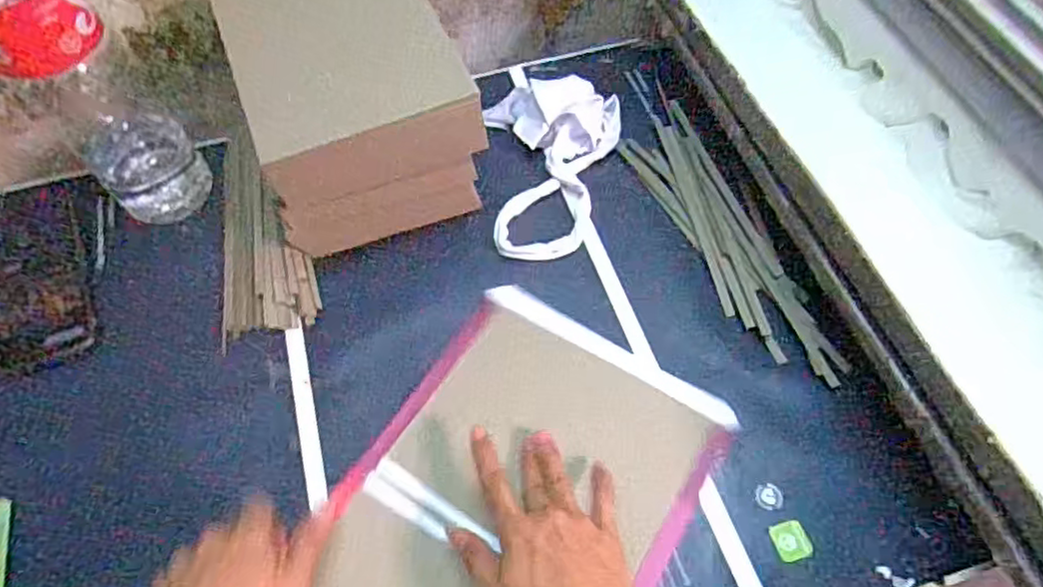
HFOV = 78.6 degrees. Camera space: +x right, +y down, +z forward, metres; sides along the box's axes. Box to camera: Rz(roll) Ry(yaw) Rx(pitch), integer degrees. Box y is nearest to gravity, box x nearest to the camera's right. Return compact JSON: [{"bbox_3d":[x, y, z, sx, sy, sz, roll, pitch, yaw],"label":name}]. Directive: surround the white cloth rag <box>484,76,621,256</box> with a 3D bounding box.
[{"bbox_3d":[0.031,-0.132,0.633,0.134,0.039,0.209,2,59,1],"label":"white cloth rag"}]

